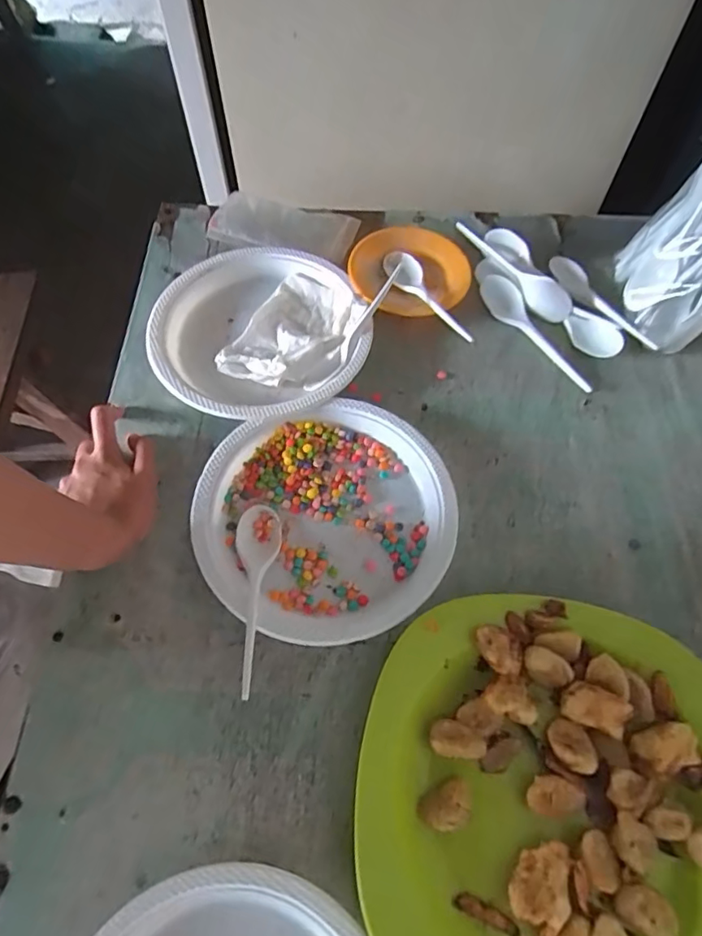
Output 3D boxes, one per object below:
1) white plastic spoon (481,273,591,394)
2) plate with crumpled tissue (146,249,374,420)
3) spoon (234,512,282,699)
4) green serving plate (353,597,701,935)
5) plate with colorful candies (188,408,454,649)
[{"bbox_3d":[0.185,-0.137,0.548,0.033,0.019,0.152,-36,67,-17],"label":"white plastic spoon"},{"bbox_3d":[-0.086,-0.132,0.529,0.196,0.022,0.192,0,62,0],"label":"plate with crumpled tissue"},{"bbox_3d":[-0.074,0.095,0.415,0.036,0.016,0.151,-1,48,0],"label":"spoon"},{"bbox_3d":[0.131,0.213,0.357,0.241,0.033,0.239,0,62,0],"label":"green serving plate"},{"bbox_3d":[-0.020,0.040,0.451,0.209,0.025,0.192,0,62,0],"label":"plate with colorful candies"}]

